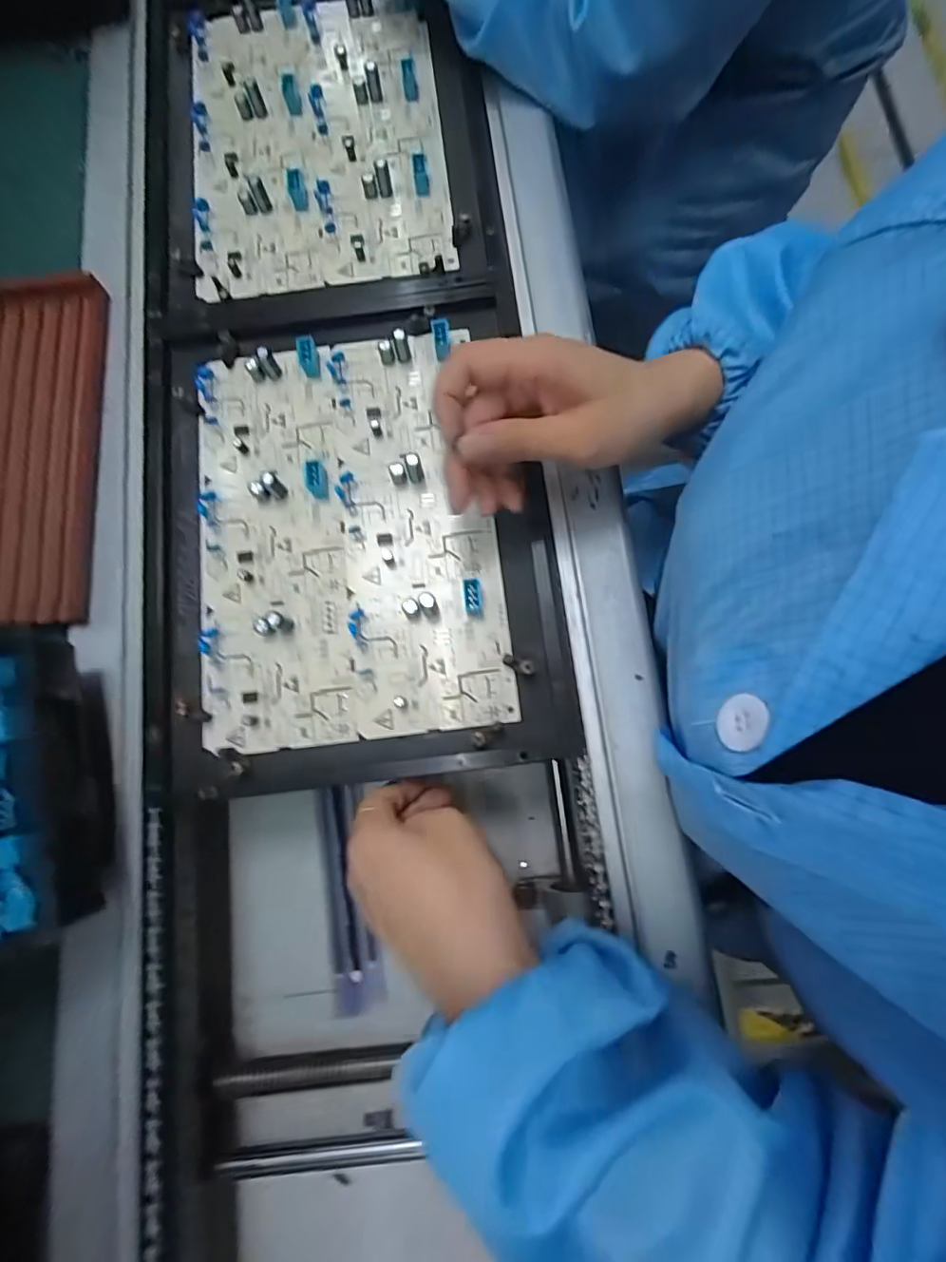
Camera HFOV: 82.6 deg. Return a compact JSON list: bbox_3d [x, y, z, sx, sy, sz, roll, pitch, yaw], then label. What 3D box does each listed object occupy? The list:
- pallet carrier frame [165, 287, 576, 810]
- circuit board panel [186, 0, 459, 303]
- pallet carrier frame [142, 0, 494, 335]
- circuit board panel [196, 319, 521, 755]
[{"bbox_3d":[-0.076,-0.067,0.342,0.244,0.016,0.310,-8,79,0],"label":"pallet carrier frame"},{"bbox_3d":[-0.120,-0.376,0.408,0.187,0.017,0.262,-7,79,0],"label":"circuit board panel"},{"bbox_3d":[-0.119,-0.372,0.402,0.240,0.019,0.304,-6,79,0],"label":"pallet carrier frame"},{"bbox_3d":[-0.080,-0.066,0.342,0.185,0.014,0.263,-6,79,0],"label":"circuit board panel"}]

